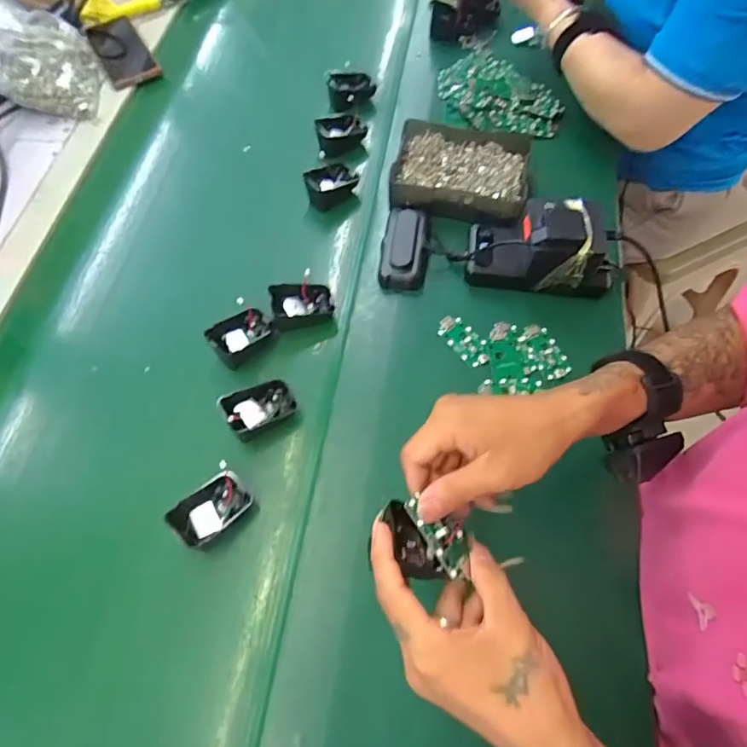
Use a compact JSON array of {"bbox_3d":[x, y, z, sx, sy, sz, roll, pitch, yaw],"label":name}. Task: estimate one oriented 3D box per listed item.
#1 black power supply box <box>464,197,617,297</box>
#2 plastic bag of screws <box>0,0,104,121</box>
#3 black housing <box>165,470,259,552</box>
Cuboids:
[{"bbox_3d":[0.182,-0.139,0.549,0.154,0.079,0.075,11,63,9],"label":"black power supply box"},{"bbox_3d":[-0.497,-0.466,0.712,0.201,0.141,0.117,16,64,11],"label":"plastic bag of screws"},{"bbox_3d":[-0.143,0.124,0.461,0.050,0.039,0.072,38,70,21],"label":"black housing"}]

